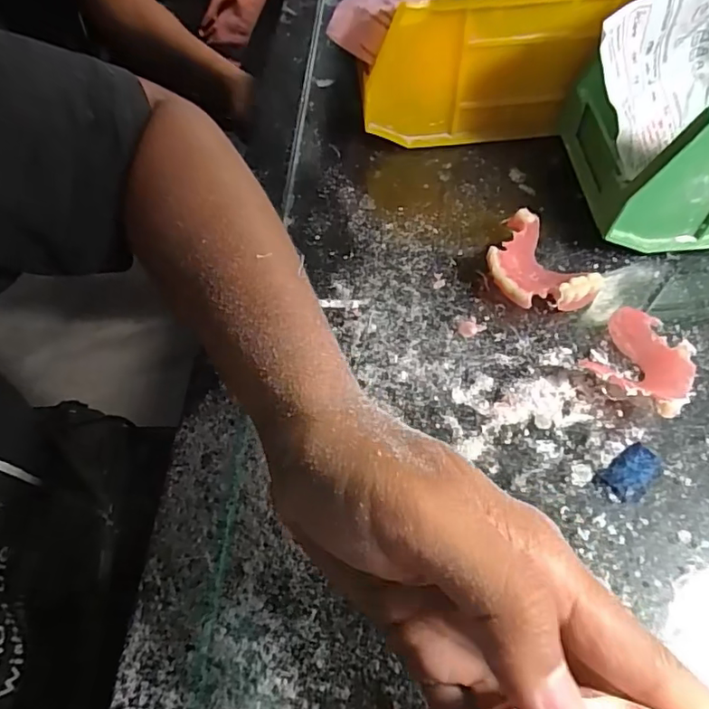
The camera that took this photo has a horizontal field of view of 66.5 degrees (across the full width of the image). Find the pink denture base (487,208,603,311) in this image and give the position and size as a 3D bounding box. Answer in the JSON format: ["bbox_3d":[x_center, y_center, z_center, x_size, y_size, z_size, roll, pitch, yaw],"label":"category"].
[{"bbox_3d":[0.093,-0.045,0.281,0.042,0.020,0.056,-32,62,-14],"label":"pink denture base"}]

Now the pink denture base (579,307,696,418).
[{"bbox_3d":[0.133,0.004,0.251,0.044,0.017,0.044,35,67,22],"label":"pink denture base"}]

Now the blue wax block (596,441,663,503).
[{"bbox_3d":[0.119,0.051,0.232,0.025,0.005,0.017,-36,63,-16],"label":"blue wax block"}]

